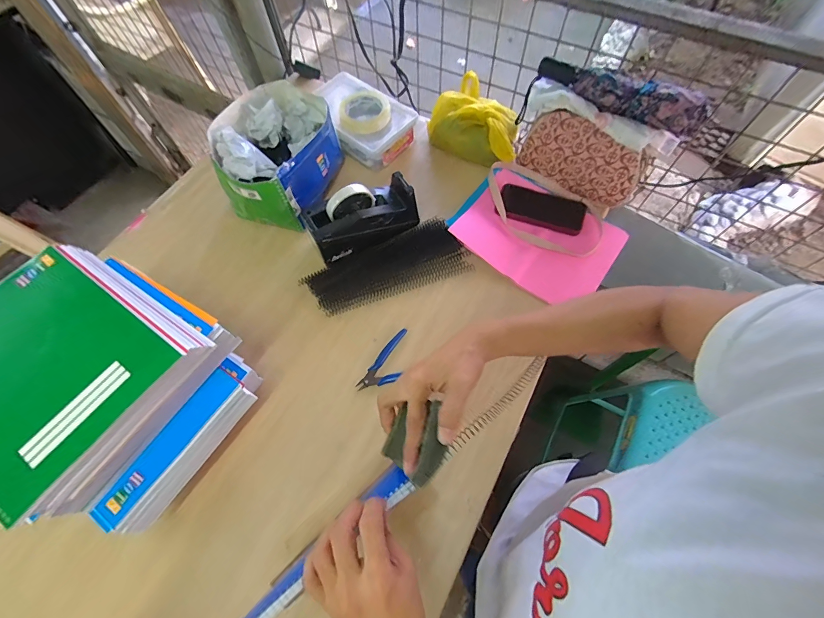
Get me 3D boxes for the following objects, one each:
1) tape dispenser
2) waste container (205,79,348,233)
[{"bbox_3d":[-0.091,-0.165,0.671,0.195,0.103,0.077,-33,68,-12],"label":"tape dispenser"},{"bbox_3d":[-0.258,-0.296,0.714,0.201,0.121,0.245,21,68,12],"label":"waste container"}]

